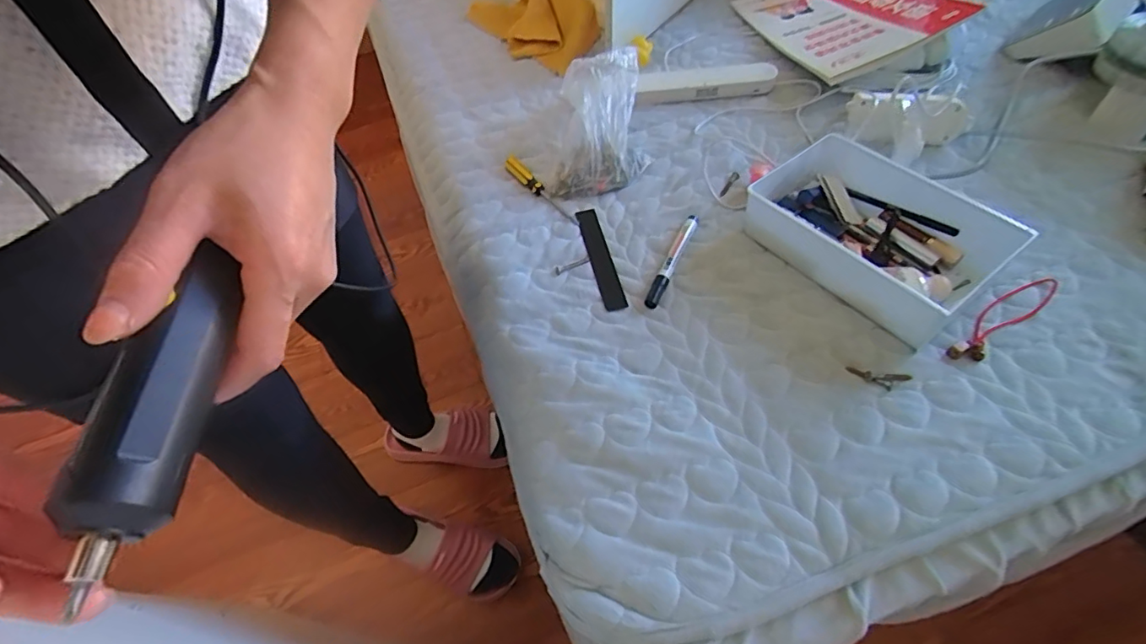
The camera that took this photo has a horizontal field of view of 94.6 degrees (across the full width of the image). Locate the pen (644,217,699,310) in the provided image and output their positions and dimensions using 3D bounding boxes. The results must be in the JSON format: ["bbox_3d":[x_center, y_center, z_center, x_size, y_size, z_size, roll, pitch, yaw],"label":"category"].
[{"bbox_3d":[0.108,-0.068,0.575,0.015,0.012,0.131,20,59,18],"label":"pen"}]

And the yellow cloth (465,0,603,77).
[{"bbox_3d":[-0.068,-0.480,0.837,0.223,0.067,0.125,38,71,27],"label":"yellow cloth"}]

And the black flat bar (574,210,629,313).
[{"bbox_3d":[0.030,-0.073,0.592,0.026,0.008,0.157,-13,55,-4],"label":"black flat bar"}]

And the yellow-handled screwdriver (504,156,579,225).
[{"bbox_3d":[-0.042,-0.166,0.653,0.016,0.016,0.141,-35,59,-19],"label":"yellow-handled screwdriver"}]

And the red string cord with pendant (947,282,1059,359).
[{"bbox_3d":[0.415,-0.006,0.507,0.151,0.008,0.031,-31,58,-16],"label":"red string cord with pendant"}]

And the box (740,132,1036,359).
[{"bbox_3d":[0.303,-0.099,0.548,0.145,0.064,0.226,-33,58,-18],"label":"box"}]

